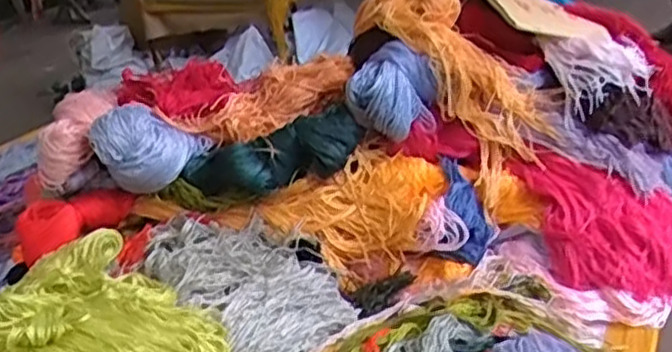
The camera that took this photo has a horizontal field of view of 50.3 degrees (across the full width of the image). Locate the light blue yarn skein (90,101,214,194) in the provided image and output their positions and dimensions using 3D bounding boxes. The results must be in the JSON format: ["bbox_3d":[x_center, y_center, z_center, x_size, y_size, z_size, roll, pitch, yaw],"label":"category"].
[{"bbox_3d":[-0.203,-0.032,0.798,0.065,0.093,0.113,14,31,40],"label":"light blue yarn skein"}]

